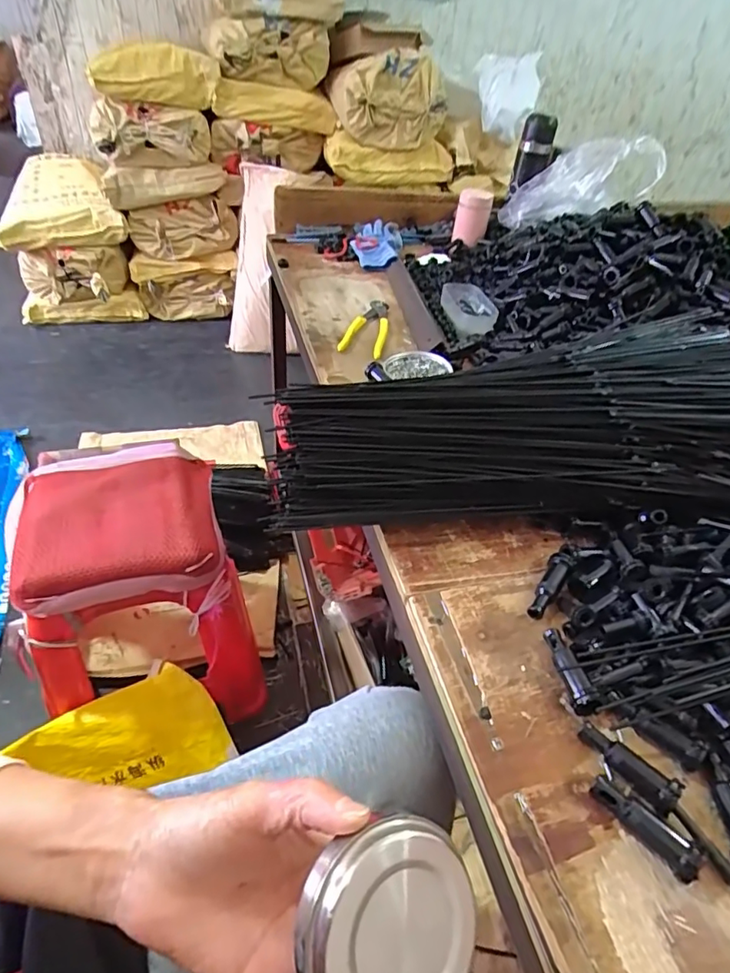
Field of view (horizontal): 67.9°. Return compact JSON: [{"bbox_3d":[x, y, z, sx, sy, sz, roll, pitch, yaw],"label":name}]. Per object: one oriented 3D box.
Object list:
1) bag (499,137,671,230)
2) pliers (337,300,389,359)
[{"bbox_3d":[0.393,-0.560,1.012,0.286,0.116,0.075,-10,30,36],"label":"bag"},{"bbox_3d":[0.008,-0.240,0.817,0.059,0.016,0.158,12,42,6],"label":"pliers"}]

